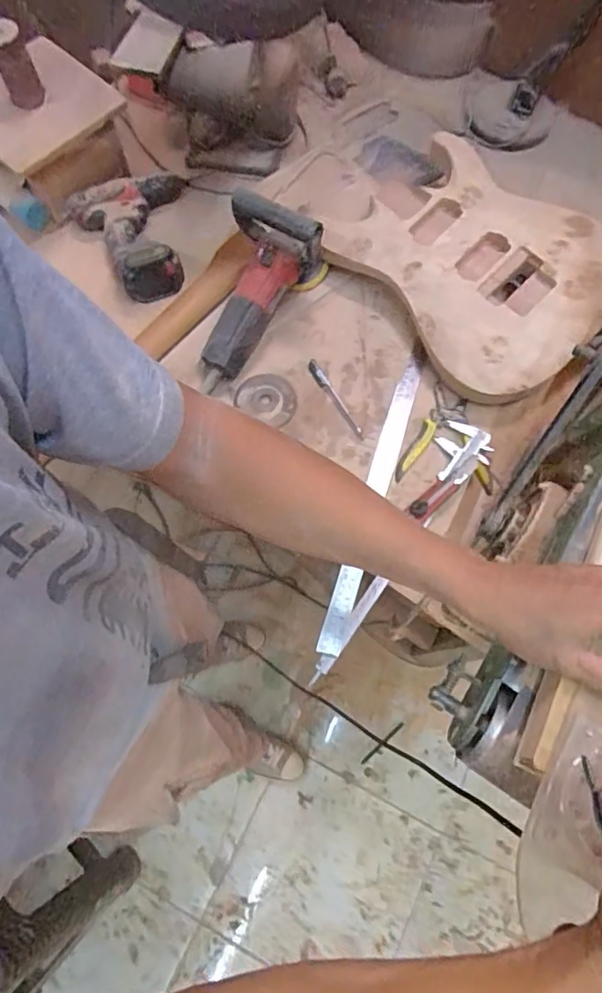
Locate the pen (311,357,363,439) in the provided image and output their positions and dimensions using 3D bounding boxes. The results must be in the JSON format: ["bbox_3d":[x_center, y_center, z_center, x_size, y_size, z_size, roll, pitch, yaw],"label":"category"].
[{"bbox_3d":[0.050,-0.144,0.793,0.016,0.013,0.143,-29,72,-9],"label":"pen"}]

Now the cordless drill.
[{"bbox_3d":[-0.231,-0.424,0.857,0.202,0.058,0.218,-38,74,-12],"label":"cordless drill"}]

